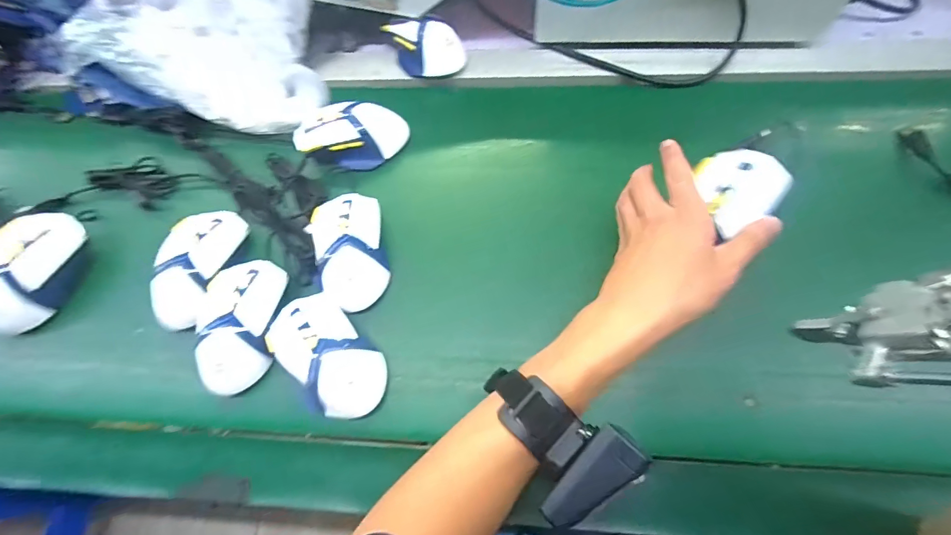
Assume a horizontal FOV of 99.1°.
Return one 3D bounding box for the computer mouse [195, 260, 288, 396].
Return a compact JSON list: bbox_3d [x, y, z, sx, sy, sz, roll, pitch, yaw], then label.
[{"bbox_3d":[-0.216,0.050,0.369,0.062,0.032,0.120,-2,73,-1],"label":"computer mouse"}]

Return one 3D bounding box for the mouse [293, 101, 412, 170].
[{"bbox_3d":[-0.140,-0.149,0.453,0.127,0.037,0.078,2,73,0],"label":"mouse"}]

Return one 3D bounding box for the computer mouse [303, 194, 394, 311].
[{"bbox_3d":[-0.118,-0.020,0.392,0.068,0.042,0.124,-13,73,-4],"label":"computer mouse"}]

